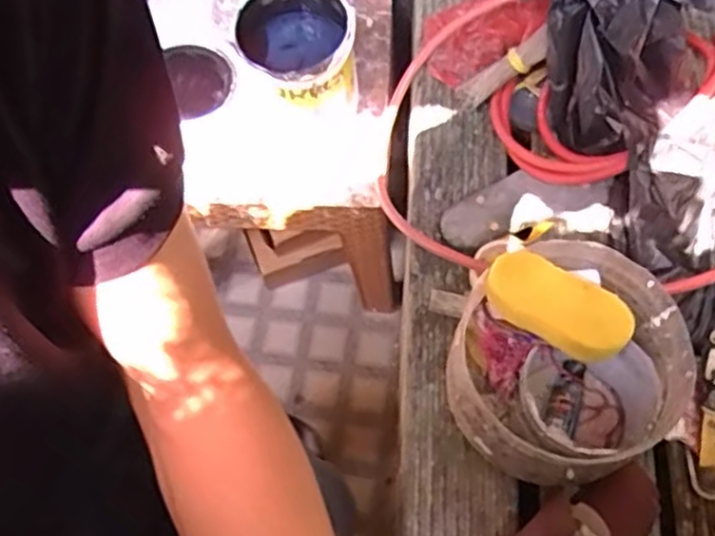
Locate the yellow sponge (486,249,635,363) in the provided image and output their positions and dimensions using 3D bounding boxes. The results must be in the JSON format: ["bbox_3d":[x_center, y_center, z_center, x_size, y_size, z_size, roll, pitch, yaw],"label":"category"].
[{"bbox_3d":[0.212,0.037,0.766,0.157,0.034,0.089,29,71,12],"label":"yellow sponge"}]

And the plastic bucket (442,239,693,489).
[{"bbox_3d":[0.240,0.101,0.862,0.246,0.214,0.299,16,69,8],"label":"plastic bucket"}]

